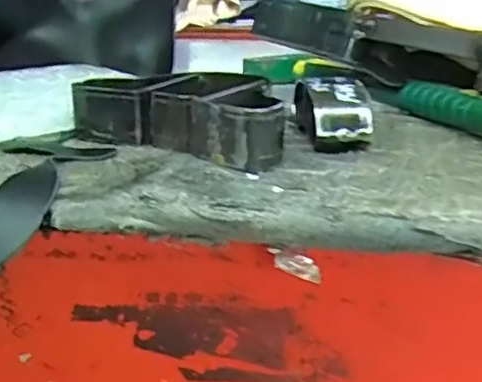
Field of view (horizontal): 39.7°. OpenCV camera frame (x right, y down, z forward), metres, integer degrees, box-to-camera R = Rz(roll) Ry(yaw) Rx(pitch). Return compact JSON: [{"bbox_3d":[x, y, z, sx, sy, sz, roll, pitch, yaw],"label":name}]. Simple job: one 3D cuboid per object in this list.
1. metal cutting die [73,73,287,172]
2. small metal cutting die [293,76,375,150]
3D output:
[{"bbox_3d":[-0.021,-0.050,0.402,0.132,0.034,0.097,9,21,30],"label":"metal cutting die"},{"bbox_3d":[0.052,-0.044,0.379,0.041,0.035,0.042,0,18,5],"label":"small metal cutting die"}]

